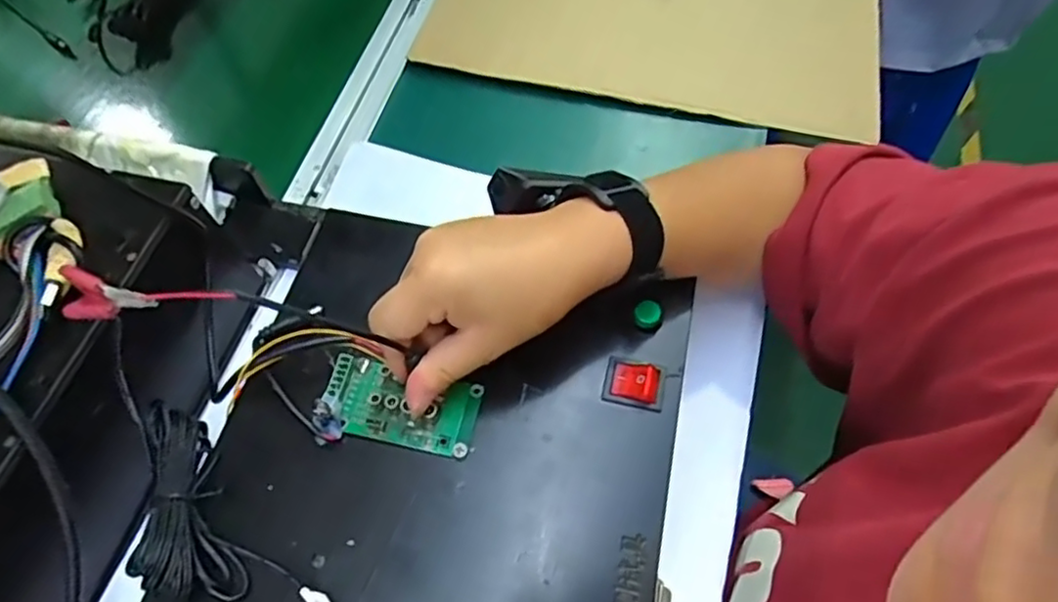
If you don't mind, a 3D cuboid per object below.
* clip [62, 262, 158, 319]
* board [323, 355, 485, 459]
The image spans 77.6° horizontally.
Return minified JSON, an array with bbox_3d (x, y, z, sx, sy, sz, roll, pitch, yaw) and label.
[{"bbox_3d":[-0.164,0.000,0.252,0.031,0.013,0.016,15,63,8],"label":"clip"},{"bbox_3d":[-0.065,0.052,0.337,0.077,0.017,0.040,17,63,4],"label":"board"}]

